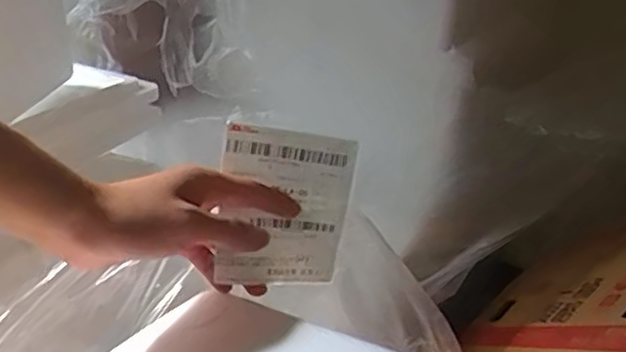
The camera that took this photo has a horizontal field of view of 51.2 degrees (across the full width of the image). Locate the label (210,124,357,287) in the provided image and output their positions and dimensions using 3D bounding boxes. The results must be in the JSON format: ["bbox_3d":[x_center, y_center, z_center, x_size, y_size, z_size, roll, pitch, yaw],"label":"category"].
[{"bbox_3d":[-0.020,0.024,0.471,0.096,0.110,0.018,8,9,-20],"label":"label"}]

